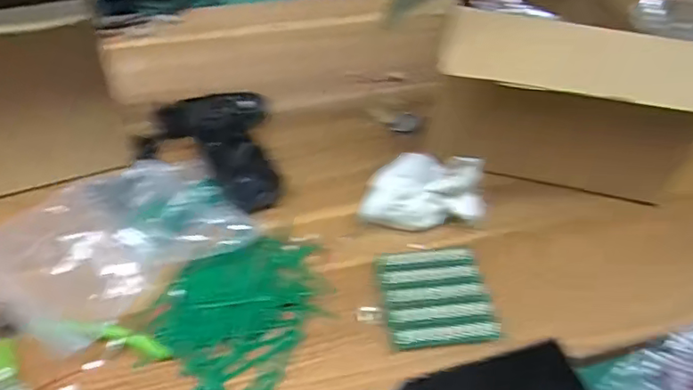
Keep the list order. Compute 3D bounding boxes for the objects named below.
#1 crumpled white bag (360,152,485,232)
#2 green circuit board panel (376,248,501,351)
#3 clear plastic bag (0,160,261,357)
[{"bbox_3d":[0.070,-0.008,0.510,0.102,0.059,0.067,8,45,4],"label":"crumpled white bag"},{"bbox_3d":[0.071,0.078,0.448,0.081,0.005,0.088,-5,46,-4],"label":"green circuit board panel"},{"bbox_3d":[-0.184,0.029,0.454,0.200,0.043,0.157,-27,53,-27],"label":"clear plastic bag"}]

